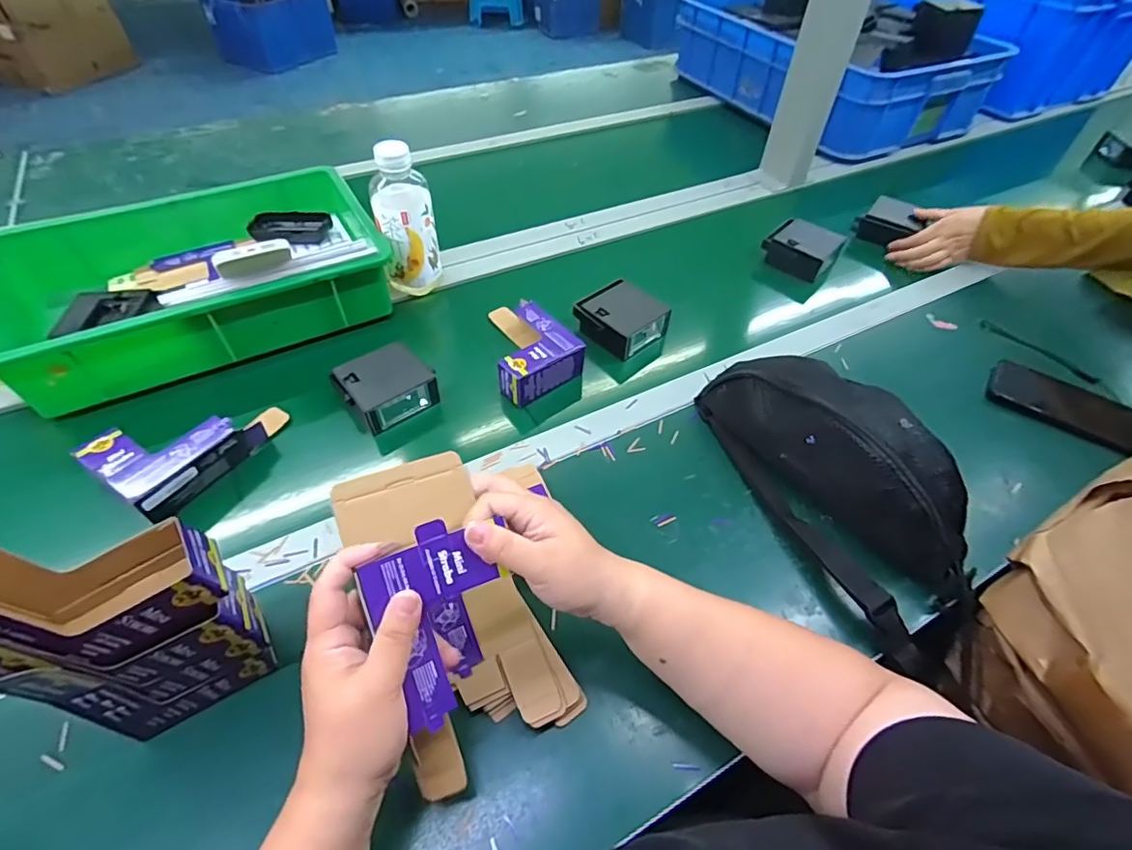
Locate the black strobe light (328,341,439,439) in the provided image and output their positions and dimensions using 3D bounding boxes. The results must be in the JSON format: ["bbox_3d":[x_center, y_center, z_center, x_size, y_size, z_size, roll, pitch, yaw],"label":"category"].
[{"bbox_3d":[-0.202,-0.043,0.607,0.091,0.048,0.076,-30,58,-24],"label":"black strobe light"}]

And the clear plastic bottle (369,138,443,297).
[{"bbox_3d":[-0.203,-0.251,0.689,0.072,0.188,0.057,-10,52,-11],"label":"clear plastic bottle"}]

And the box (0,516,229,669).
[{"bbox_3d":[-0.269,0.077,0.289,0.111,0.163,0.058,-24,56,-21],"label":"box"}]

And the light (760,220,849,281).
[{"bbox_3d":[0.358,-0.272,0.817,0.093,0.042,0.104,32,56,21],"label":"light"}]

